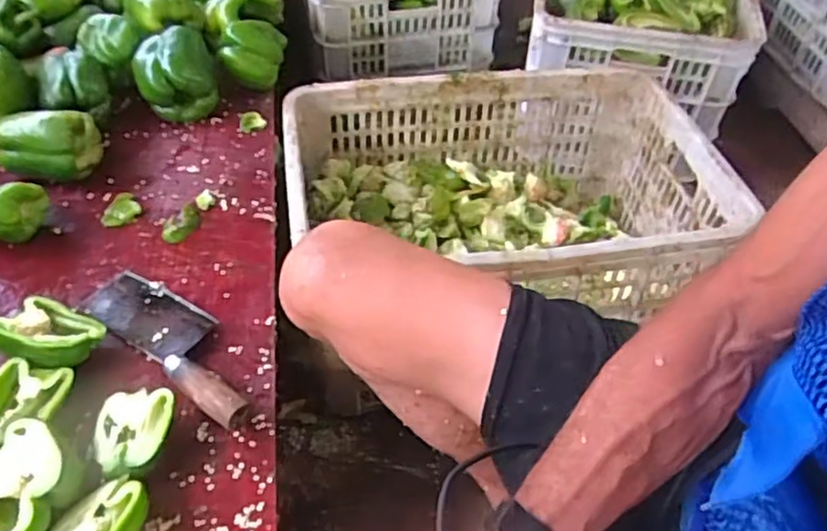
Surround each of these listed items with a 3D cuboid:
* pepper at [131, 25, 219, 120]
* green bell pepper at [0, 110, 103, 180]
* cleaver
[{"bbox_3d":[-0.294,-0.238,0.813,0.092,0.078,0.084,-14,52,-14],"label":"pepper"},{"bbox_3d":[-0.403,-0.134,0.727,0.101,0.063,0.056,0,50,-3],"label":"green bell pepper"},{"bbox_3d":[-0.219,0.065,0.611,0.214,0.030,0.069,32,55,22],"label":"cleaver"}]

